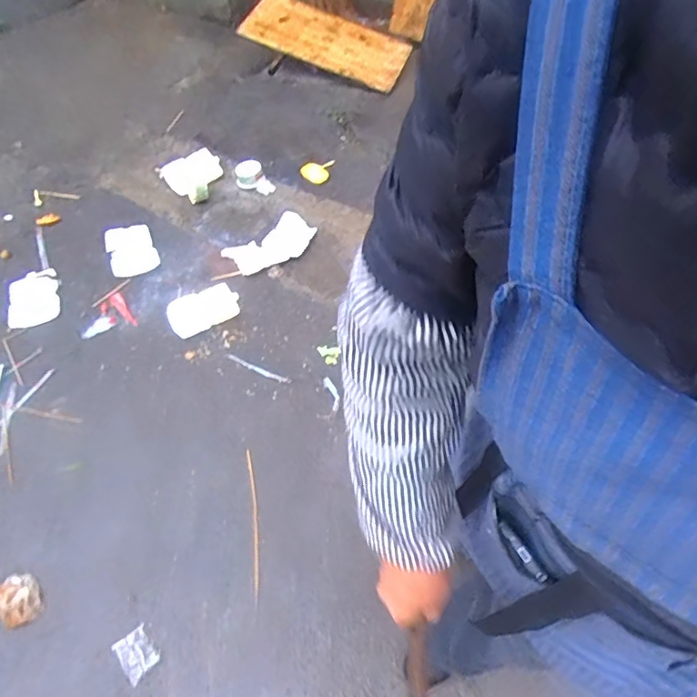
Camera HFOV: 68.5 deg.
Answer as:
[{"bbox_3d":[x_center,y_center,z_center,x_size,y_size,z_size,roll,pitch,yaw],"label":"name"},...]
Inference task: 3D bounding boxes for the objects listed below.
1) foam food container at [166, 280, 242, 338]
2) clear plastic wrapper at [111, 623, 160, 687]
[{"bbox_3d":[-0.457,-0.125,1.619,0.224,0.096,0.120,-32,60,-20],"label":"foam food container"},{"bbox_3d":[-0.455,0.655,1.100,0.069,0.011,0.093,-35,61,-21],"label":"clear plastic wrapper"}]

